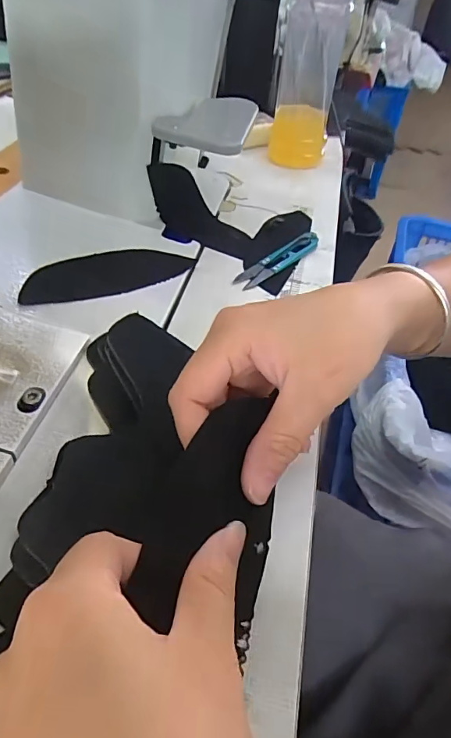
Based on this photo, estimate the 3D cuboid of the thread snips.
[{"bbox_3d":[0.047,-0.096,0.397,0.020,0.012,0.103,36,53,26],"label":"thread snips"}]

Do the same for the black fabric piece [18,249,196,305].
[{"bbox_3d":[-0.091,-0.076,0.355,0.135,0.005,0.049,-21,58,-32],"label":"black fabric piece"}]

